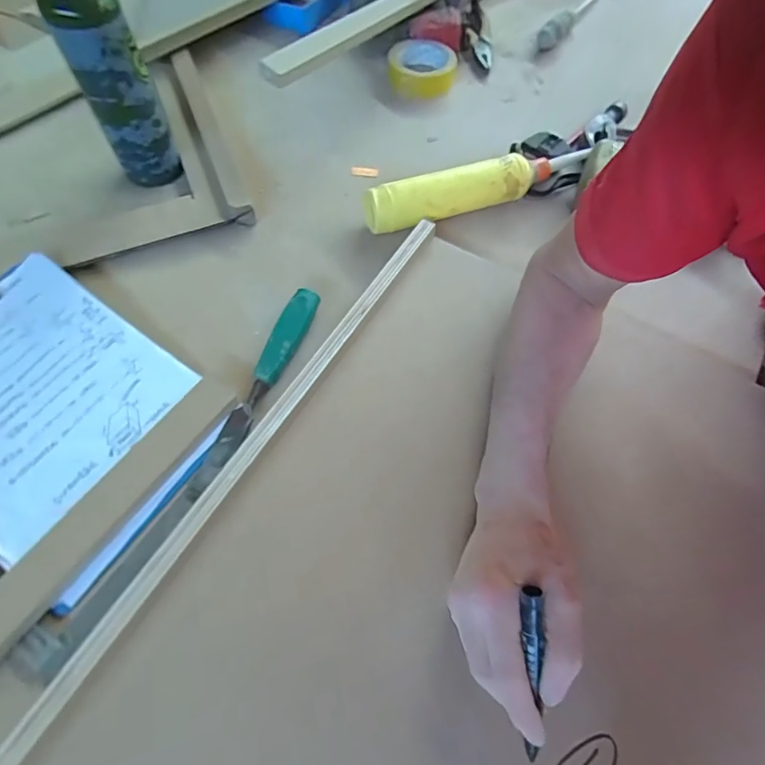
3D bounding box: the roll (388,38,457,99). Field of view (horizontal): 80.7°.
[{"bbox_3d":[0.062,-0.475,0.686,0.101,0.035,0.109,1,62,-1],"label":"roll"}]

